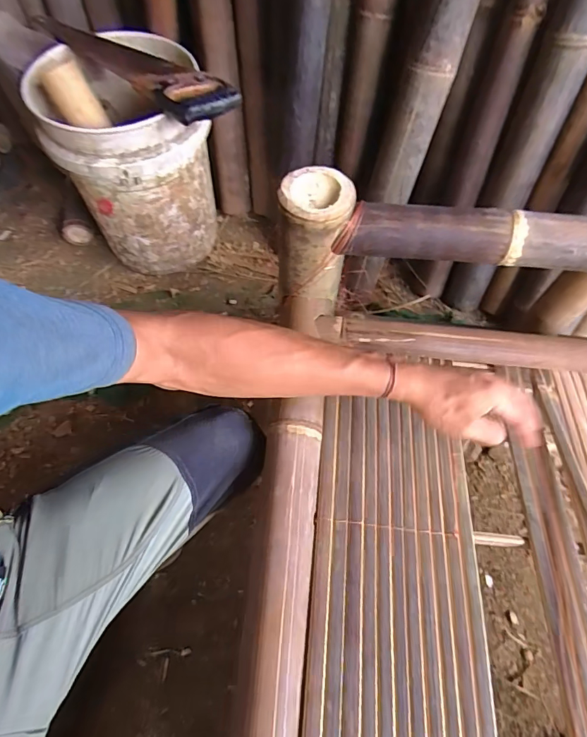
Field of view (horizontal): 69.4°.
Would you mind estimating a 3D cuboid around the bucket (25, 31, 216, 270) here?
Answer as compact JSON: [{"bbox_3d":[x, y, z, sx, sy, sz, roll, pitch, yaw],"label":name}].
[{"bbox_3d":[-0.314,-0.415,0.891,0.286,0.374,0.278,0,62,-1],"label":"bucket"}]

